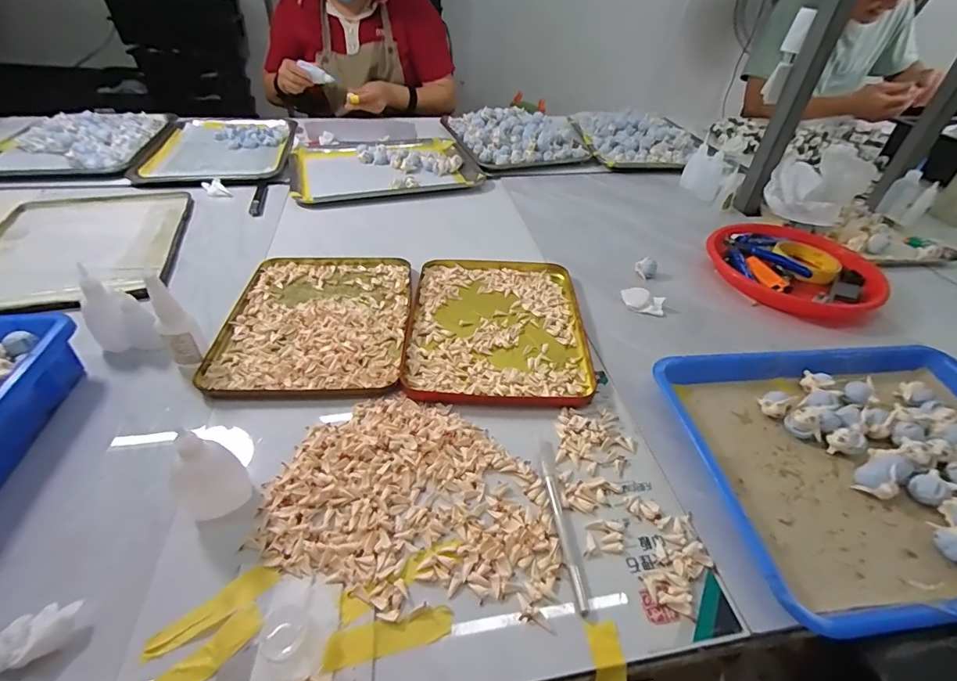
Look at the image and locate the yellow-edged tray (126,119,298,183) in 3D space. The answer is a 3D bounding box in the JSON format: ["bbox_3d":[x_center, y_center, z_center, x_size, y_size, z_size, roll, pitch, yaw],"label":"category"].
[{"bbox_3d":[-0.519,-0.399,0.898,0.266,0.015,0.336,-5,42,-10],"label":"yellow-edged tray"}]

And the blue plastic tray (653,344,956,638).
[{"bbox_3d":[0.350,0.100,0.383,0.324,0.035,0.248,-1,41,-6],"label":"blue plastic tray"}]

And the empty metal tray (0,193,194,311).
[{"bbox_3d":[-0.562,-0.142,0.622,0.252,0.024,0.326,-10,43,-15],"label":"empty metal tray"}]

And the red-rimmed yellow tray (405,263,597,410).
[{"bbox_3d":[0.025,-0.024,0.529,0.201,0.013,0.254,3,41,-1],"label":"red-rimmed yellow tray"}]

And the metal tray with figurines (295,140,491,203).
[{"bbox_3d":[-0.180,-0.345,0.874,0.348,0.034,0.240,-10,43,-15],"label":"metal tray with figurines"}]

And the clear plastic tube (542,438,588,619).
[{"bbox_3d":[0.064,0.138,0.349,0.012,0.006,0.138,0,41,-4],"label":"clear plastic tube"}]

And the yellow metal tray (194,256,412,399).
[{"bbox_3d":[-0.187,-0.033,0.522,0.198,0.013,0.253,0,41,-5],"label":"yellow metal tray"}]

